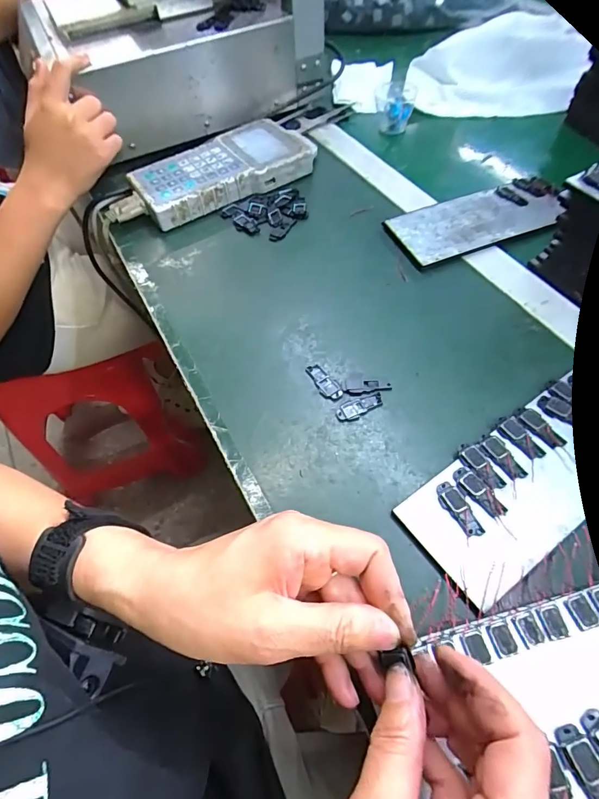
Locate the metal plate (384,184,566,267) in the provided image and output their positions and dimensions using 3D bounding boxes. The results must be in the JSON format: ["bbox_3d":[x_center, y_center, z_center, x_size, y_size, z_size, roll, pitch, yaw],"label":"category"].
[{"bbox_3d":[0.193,-0.194,0.464,0.184,0.012,0.078,-21,58,-8],"label":"metal plate"}]

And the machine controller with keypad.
[{"bbox_3d":[-0.089,-0.279,0.521,0.217,0.034,0.105,-29,60,-16],"label":"machine controller with keypad"}]

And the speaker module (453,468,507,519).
[{"bbox_3d":[0.125,0.063,0.297,0.015,0.004,0.040,-31,61,-15],"label":"speaker module"}]

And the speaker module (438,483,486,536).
[{"bbox_3d":[0.109,0.074,0.291,0.014,0.004,0.040,-22,59,-9],"label":"speaker module"}]

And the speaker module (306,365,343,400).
[{"bbox_3d":[0.021,-0.016,0.363,0.017,0.004,0.040,-27,59,-12],"label":"speaker module"}]

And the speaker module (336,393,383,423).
[{"bbox_3d":[0.049,0.006,0.348,0.040,0.004,0.015,-23,59,-10],"label":"speaker module"}]

